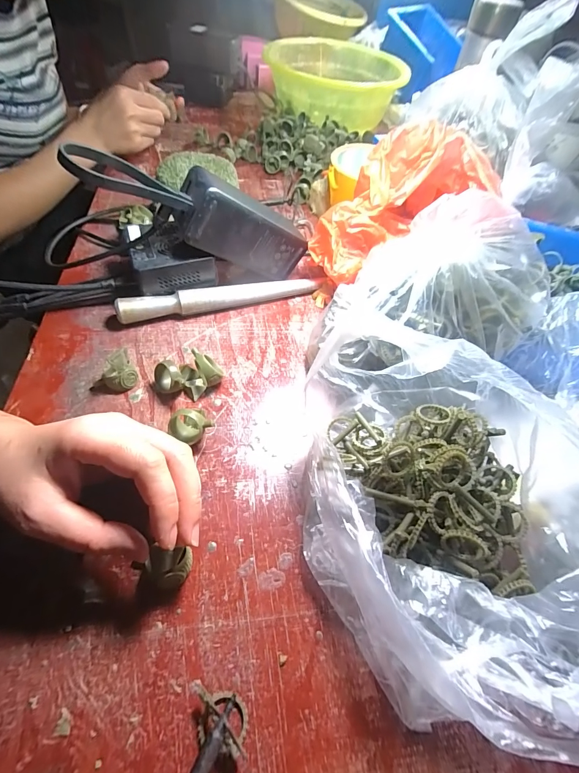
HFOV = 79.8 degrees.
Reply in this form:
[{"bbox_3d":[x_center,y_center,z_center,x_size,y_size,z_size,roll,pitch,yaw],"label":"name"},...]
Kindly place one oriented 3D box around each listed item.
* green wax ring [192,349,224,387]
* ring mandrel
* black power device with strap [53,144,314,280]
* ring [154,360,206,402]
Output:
[{"bbox_3d":[-0.072,-0.015,0.300,0.014,0.028,0.034,-30,63,-23],"label":"green wax ring"},{"bbox_3d":[-0.065,-0.091,0.357,0.207,0.025,0.019,-13,57,-14],"label":"ring mandrel"},{"bbox_3d":[-0.073,-0.155,0.314,0.222,0.071,0.055,8,46,-43],"label":"black power device with strap"},{"bbox_3d":[-0.093,-0.005,0.292,0.036,0.026,0.031,-21,59,-19],"label":"ring"}]

